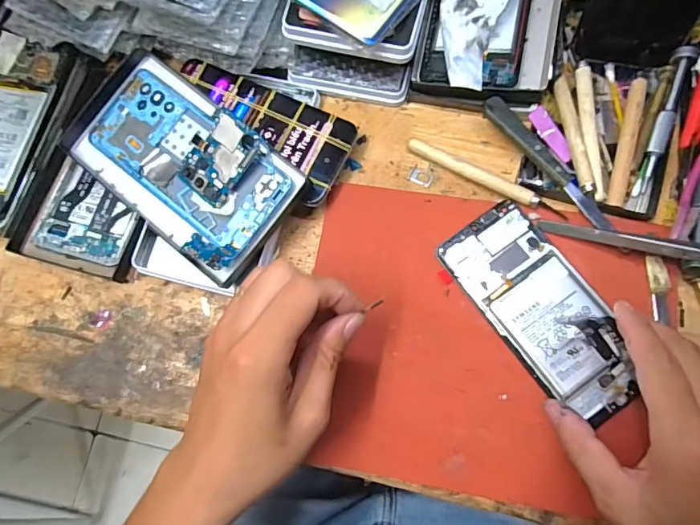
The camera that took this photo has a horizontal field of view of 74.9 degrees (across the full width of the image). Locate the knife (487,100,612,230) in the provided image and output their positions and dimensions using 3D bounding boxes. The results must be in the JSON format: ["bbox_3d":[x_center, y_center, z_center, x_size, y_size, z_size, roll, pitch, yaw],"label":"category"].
[{"bbox_3d":[0.143,-0.072,0.331,0.015,0.006,0.126,-38,76,-5],"label":"knife"}]

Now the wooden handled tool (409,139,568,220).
[{"bbox_3d":[0.102,-0.063,0.347,0.124,0.016,0.010,28,80,11],"label":"wooden handled tool"}]

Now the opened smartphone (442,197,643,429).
[{"bbox_3d":[0.133,0.032,0.313,0.067,0.012,0.151,-35,73,-4],"label":"opened smartphone"}]

